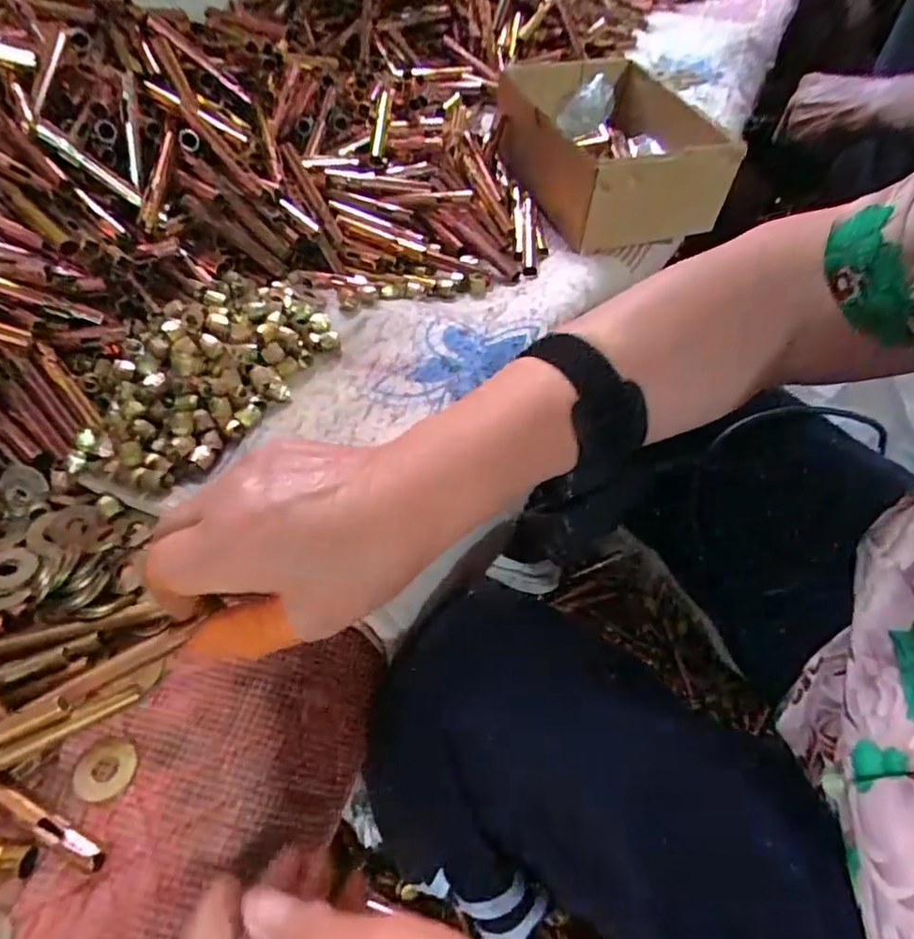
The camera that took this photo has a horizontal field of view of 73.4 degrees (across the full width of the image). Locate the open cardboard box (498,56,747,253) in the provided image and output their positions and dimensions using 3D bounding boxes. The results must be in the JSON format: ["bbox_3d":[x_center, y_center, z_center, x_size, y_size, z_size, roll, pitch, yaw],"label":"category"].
[{"bbox_3d":[0.135,-0.288,0.539,0.160,0.071,0.201,-14,56,-11],"label":"open cardboard box"}]

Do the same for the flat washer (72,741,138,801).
[{"bbox_3d":[-0.150,0.128,0.262,0.024,0.004,0.024,1,45,-1],"label":"flat washer"}]

